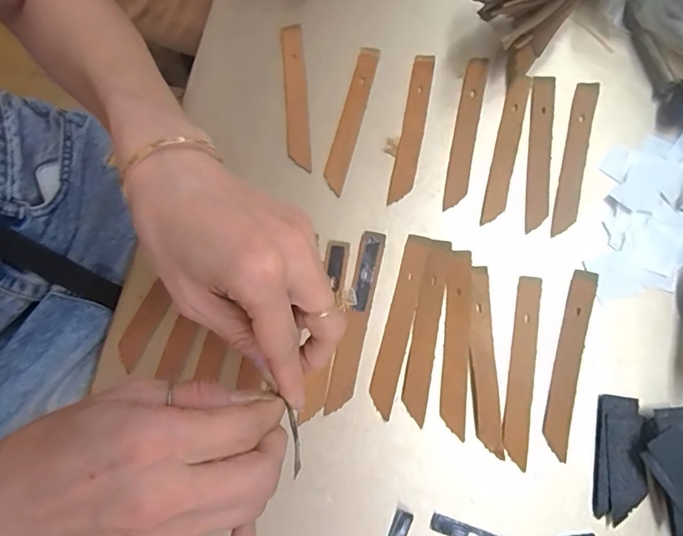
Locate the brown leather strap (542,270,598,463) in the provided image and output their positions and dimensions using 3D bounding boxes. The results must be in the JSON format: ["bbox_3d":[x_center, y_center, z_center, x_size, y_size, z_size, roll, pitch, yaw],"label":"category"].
[{"bbox_3d":[0.155,0.062,0.320,0.016,0.005,0.124,15,77,5],"label":"brown leather strap"}]

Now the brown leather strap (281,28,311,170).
[{"bbox_3d":[-0.036,-0.134,0.368,0.017,0.004,0.124,-4,76,0],"label":"brown leather strap"}]

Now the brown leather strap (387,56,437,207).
[{"bbox_3d":[0.055,-0.108,0.362,0.018,0.006,0.123,11,77,4],"label":"brown leather strap"}]

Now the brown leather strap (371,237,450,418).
[{"bbox_3d":[0.042,0.037,0.328,0.025,0.005,0.125,18,77,5],"label":"brown leather strap"}]

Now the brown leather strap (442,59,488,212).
[{"bbox_3d":[0.095,-0.104,0.358,0.017,0.006,0.123,11,77,4],"label":"brown leather strap"}]

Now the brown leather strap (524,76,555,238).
[{"bbox_3d":[0.149,-0.088,0.355,0.018,0.004,0.122,7,80,1],"label":"brown leather strap"}]

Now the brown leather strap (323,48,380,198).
[{"bbox_3d":[0.008,-0.115,0.363,0.017,0.004,0.125,14,77,4],"label":"brown leather strap"}]

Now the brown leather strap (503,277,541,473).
[{"bbox_3d":[0.123,0.068,0.319,0.016,0.006,0.124,9,77,3],"label":"brown leather strap"}]

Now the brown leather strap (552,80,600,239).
[{"bbox_3d":[0.176,-0.083,0.355,0.016,0.006,0.124,14,77,4],"label":"brown leather strap"}]

